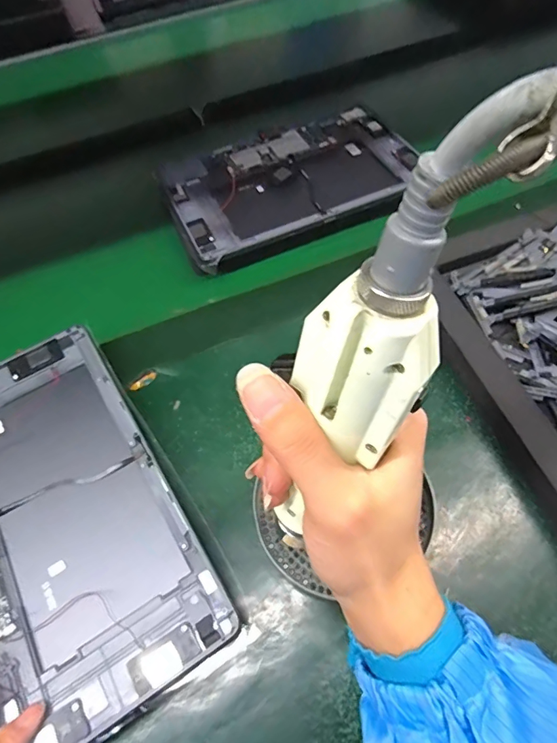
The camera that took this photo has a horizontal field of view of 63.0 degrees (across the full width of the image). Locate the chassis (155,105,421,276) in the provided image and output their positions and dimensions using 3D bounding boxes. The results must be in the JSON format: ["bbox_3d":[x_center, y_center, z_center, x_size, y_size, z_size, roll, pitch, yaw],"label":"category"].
[{"bbox_3d":[0.016,-0.195,0.473,0.258,0.030,0.169,-21,57,-9],"label":"chassis"}]

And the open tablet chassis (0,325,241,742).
[{"bbox_3d":[-0.156,0.093,0.287,0.165,0.014,0.254,-30,59,-15],"label":"open tablet chassis"}]

